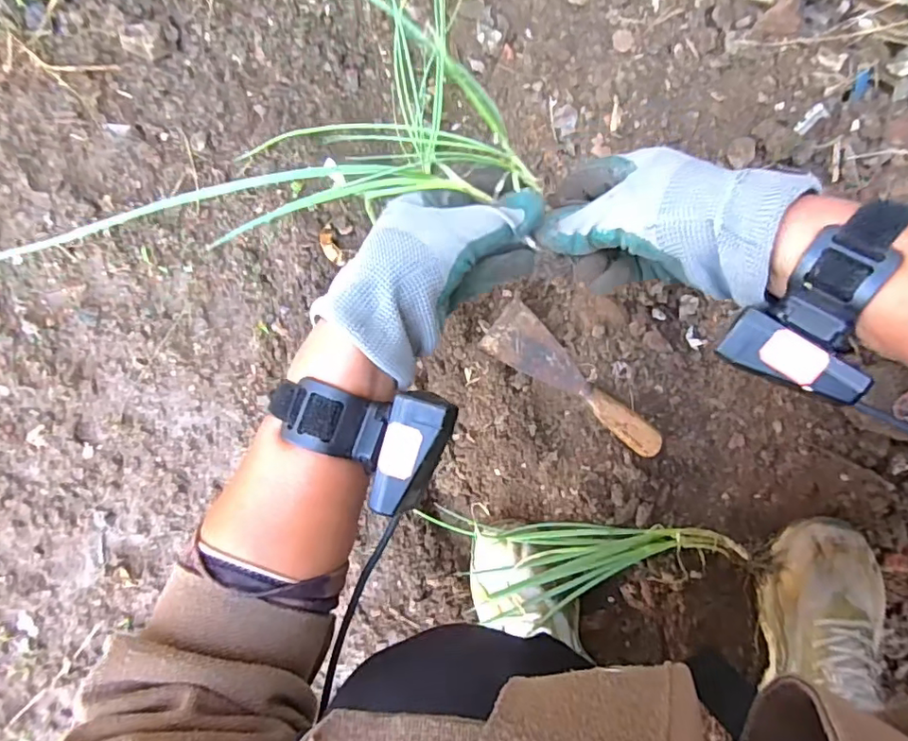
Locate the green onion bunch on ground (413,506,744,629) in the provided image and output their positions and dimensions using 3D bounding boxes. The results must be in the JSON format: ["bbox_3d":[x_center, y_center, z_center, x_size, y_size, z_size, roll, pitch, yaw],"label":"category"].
[{"bbox_3d":[0.130,0.196,0.545,0.285,0.047,0.096,-2,97,9],"label":"green onion bunch on ground"}]

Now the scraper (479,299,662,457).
[{"bbox_3d":[0.115,0.014,0.531,0.188,0.030,0.052,40,101,2],"label":"scraper"}]

